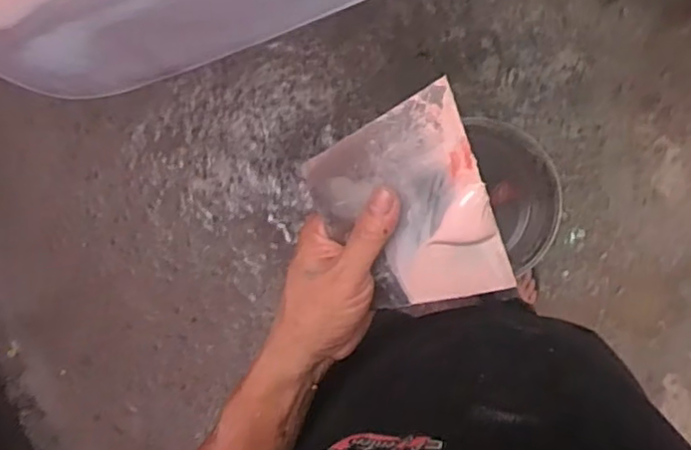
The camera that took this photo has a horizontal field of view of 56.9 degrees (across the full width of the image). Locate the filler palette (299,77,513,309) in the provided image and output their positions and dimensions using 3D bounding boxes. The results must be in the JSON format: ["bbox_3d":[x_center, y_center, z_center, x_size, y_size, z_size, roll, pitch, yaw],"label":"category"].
[{"bbox_3d":[0.040,-0.006,0.391,0.095,0.006,0.135,-20,114,11],"label":"filler palette"}]

